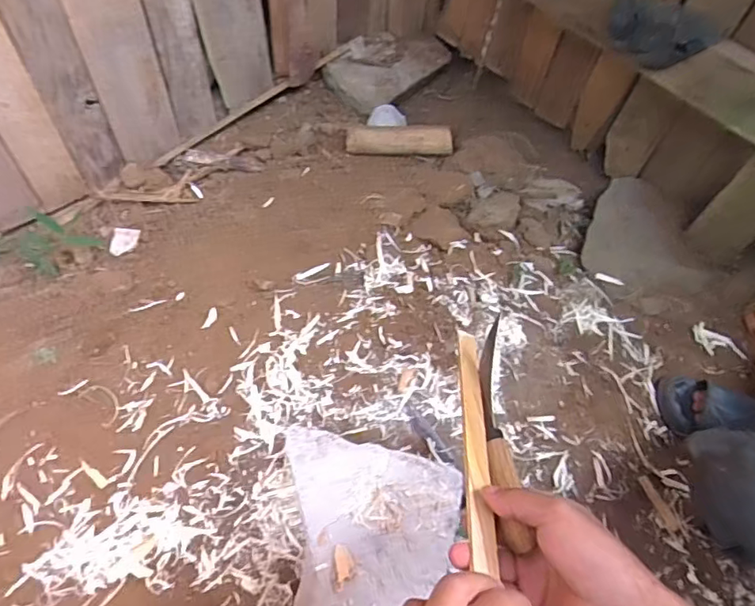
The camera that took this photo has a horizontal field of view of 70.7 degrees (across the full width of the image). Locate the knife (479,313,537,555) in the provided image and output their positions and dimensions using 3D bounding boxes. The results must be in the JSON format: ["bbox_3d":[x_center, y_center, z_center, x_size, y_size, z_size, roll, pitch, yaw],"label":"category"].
[{"bbox_3d":[0.098,0.095,0.433,0.018,0.027,0.207,6,42,-1],"label":"knife"}]

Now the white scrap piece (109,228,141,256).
[{"bbox_3d":[-0.458,-0.111,0.966,0.044,0.011,0.058,1,61,-10],"label":"white scrap piece"}]

